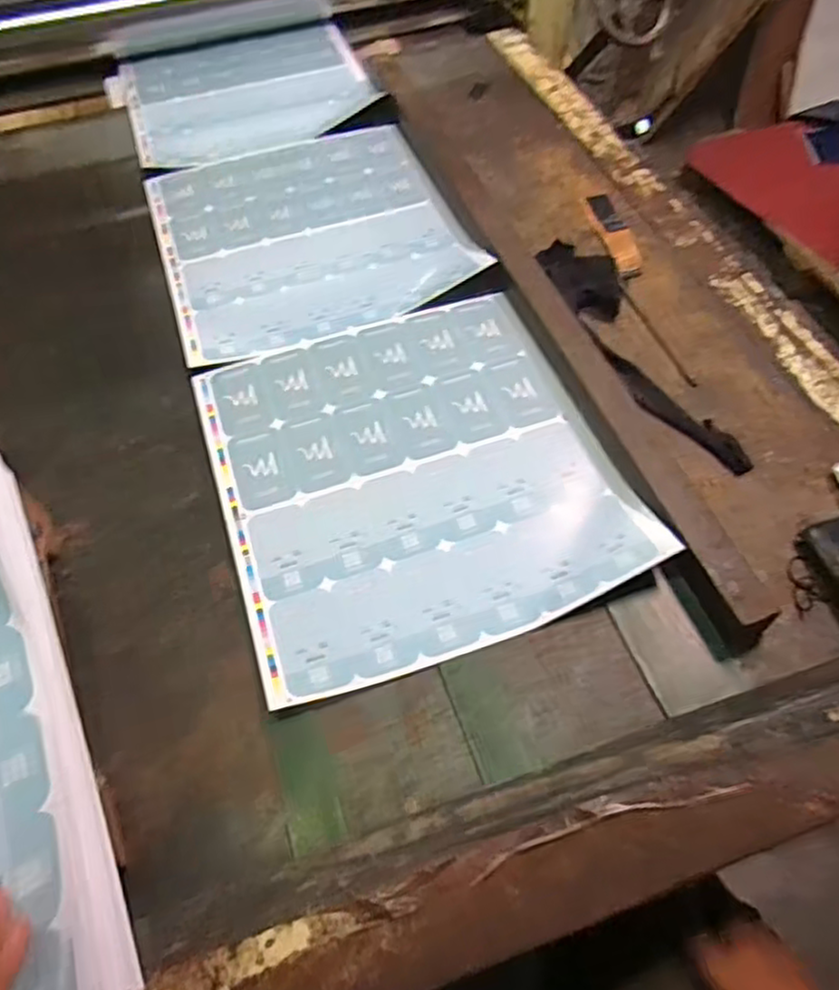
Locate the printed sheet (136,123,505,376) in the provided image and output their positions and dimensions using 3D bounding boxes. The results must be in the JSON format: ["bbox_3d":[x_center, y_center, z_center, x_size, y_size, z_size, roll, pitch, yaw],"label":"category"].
[{"bbox_3d":[-0.145,-0.338,0.896,0.353,0.029,0.381,-17,57,-9],"label":"printed sheet"}]

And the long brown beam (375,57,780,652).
[{"bbox_3d":[0.117,-0.251,0.807,0.050,0.047,0.922,-17,57,-9],"label":"long brown beam"}]

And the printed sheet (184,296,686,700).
[{"bbox_3d":[-0.012,-0.031,0.681,0.349,0.019,0.381,-18,57,-9],"label":"printed sheet"}]

